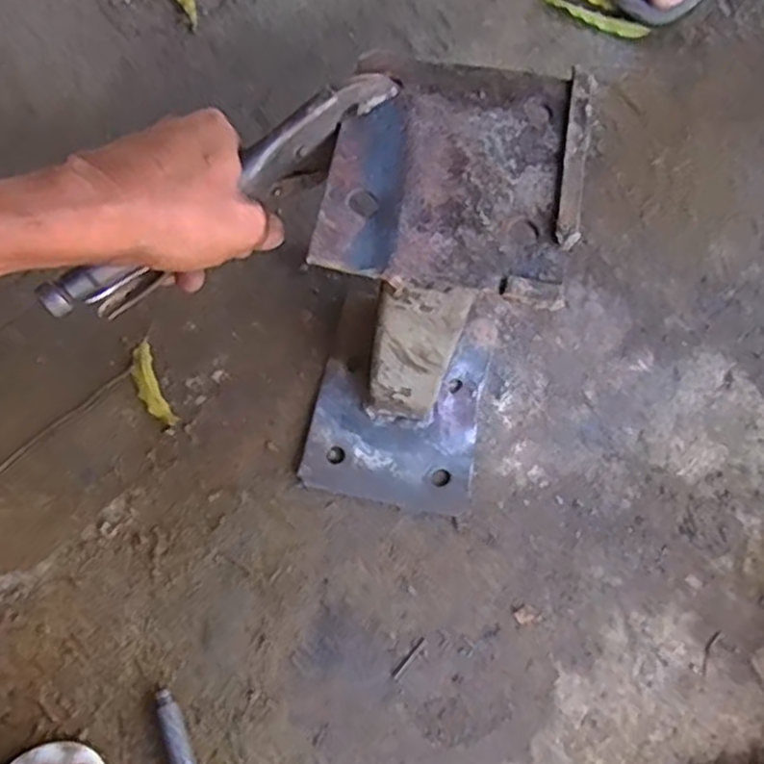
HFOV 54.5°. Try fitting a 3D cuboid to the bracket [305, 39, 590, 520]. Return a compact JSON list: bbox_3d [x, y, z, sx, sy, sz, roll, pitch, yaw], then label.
[{"bbox_3d":[0.029,-0.046,0.485,0.133,0.268,0.156,21,59,5],"label":"bracket"}]

